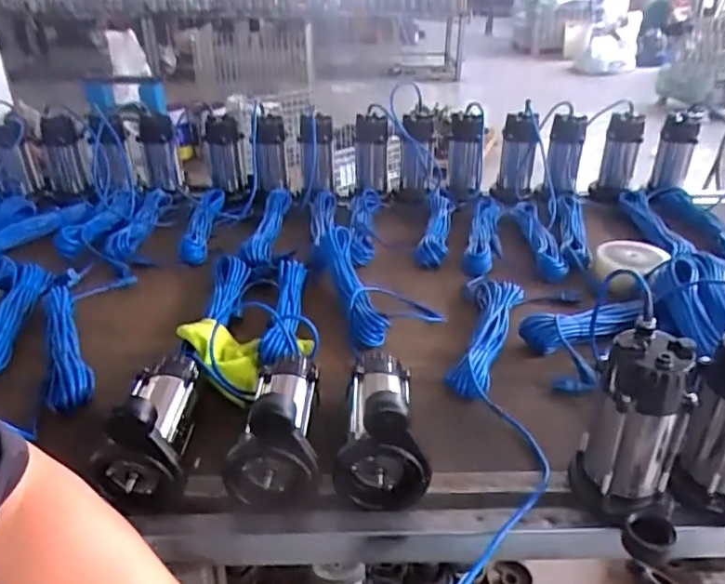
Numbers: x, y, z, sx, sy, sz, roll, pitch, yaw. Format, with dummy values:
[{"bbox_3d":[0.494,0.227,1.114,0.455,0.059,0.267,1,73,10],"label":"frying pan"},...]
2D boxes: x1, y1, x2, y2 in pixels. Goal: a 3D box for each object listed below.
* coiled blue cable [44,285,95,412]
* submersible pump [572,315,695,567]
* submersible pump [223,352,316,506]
[{"bbox_3d":[-0.516,0.088,1.024,0.070,0.062,0.302,-15,33,-24],"label":"coiled blue cable"},{"bbox_3d":[0.318,0.179,0.697,0.114,0.236,0.146,11,32,19],"label":"submersible pump"},{"bbox_3d":[-0.118,0.153,0.832,0.114,0.145,0.232,-1,30,-1],"label":"submersible pump"}]

